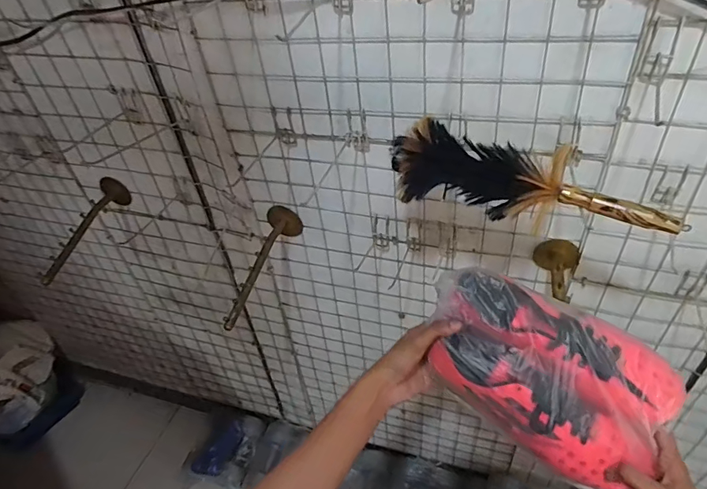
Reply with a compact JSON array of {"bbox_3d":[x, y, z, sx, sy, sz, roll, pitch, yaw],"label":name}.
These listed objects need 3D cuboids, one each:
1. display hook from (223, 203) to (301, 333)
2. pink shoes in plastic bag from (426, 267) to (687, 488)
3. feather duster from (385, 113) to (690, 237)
[{"bbox_3d":[-0.164,0.035,0.836,0.069,0.075,0.245,5,44,14],"label":"display hook"},{"bbox_3d":[0.201,0.140,0.505,0.260,0.095,0.159,28,89,9],"label":"pink shoes in plastic bag"},{"bbox_3d":[0.198,-0.077,0.525,0.302,0.085,0.060,11,45,19],"label":"feather duster"}]

